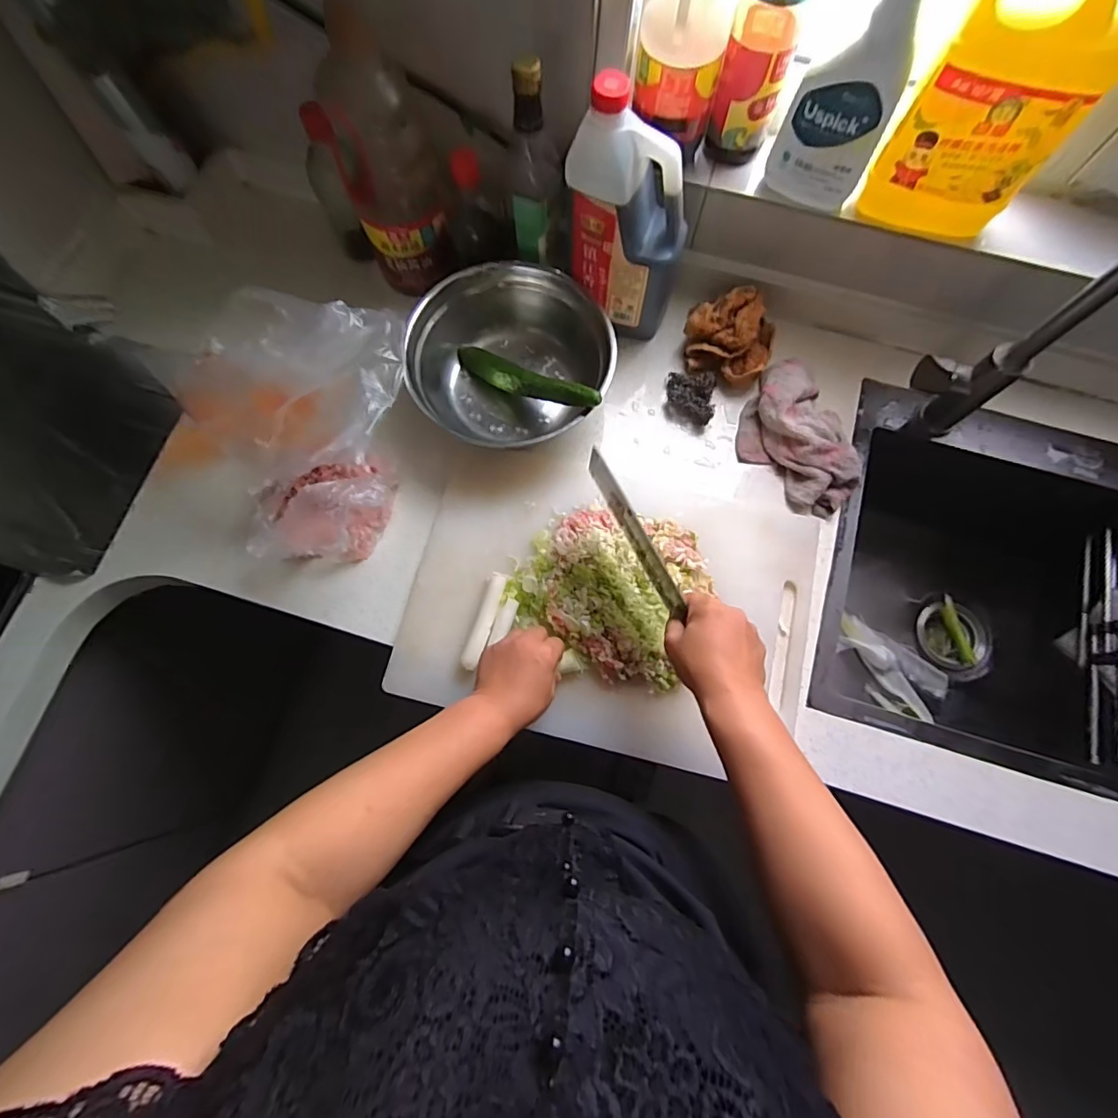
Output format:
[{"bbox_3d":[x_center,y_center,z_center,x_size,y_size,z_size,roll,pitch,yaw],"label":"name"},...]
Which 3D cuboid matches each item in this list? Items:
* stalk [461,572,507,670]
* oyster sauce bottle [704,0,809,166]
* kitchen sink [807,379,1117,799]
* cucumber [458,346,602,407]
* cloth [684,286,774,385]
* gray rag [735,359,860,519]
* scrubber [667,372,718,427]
[{"bbox_3d":[-0.083,0.070,0.581,0.021,0.020,0.109,18,76,5],"label":"stalk"},{"bbox_3d":[0.209,-0.533,0.489,0.066,0.249,0.078,16,76,5],"label":"oyster sauce bottle"},{"bbox_3d":[0.616,0.069,0.723,0.565,0.245,0.444,16,76,5],"label":"kitchen sink"},{"bbox_3d":[-0.047,-0.219,0.629,0.228,0.035,0.026,29,76,32],"label":"cucumber"},{"bbox_3d":[0.219,-0.287,0.665,0.113,0.068,0.098,21,76,6],"label":"cloth"},{"bbox_3d":[0.291,-0.150,0.640,0.119,0.047,0.200,-22,76,-5],"label":"gray rag"},{"bbox_3d":[0.170,-0.207,0.665,0.058,0.031,0.065,4,75,2],"label":"scrubber"}]

